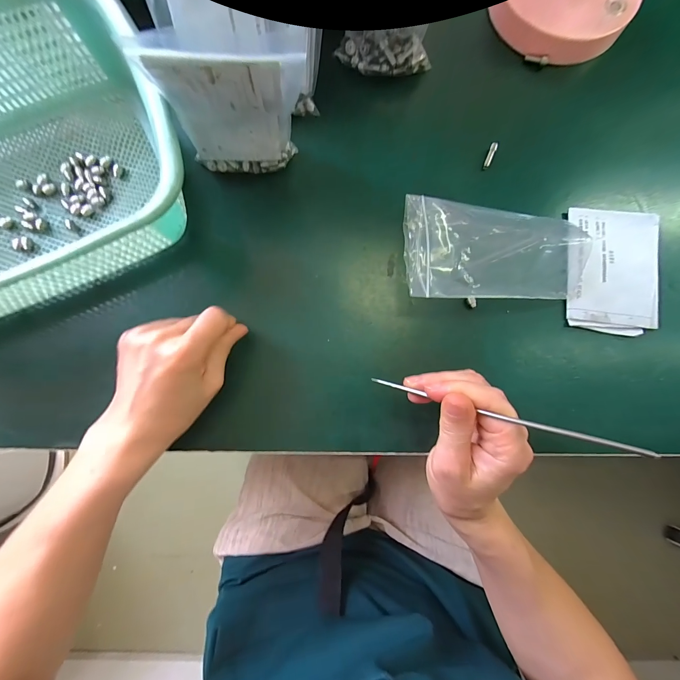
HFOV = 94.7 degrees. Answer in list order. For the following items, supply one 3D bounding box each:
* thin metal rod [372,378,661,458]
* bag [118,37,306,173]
[{"bbox_3d":[0.084,0.041,0.186,0.149,0.004,0.004,12,80,36],"label":"thin metal rod"},{"bbox_3d":[-0.072,-0.163,0.231,0.092,0.122,0.031,-10,82,-1],"label":"bag"}]

